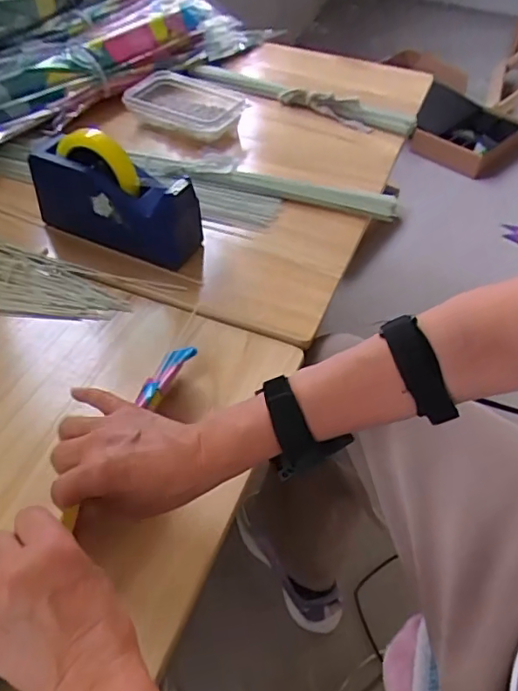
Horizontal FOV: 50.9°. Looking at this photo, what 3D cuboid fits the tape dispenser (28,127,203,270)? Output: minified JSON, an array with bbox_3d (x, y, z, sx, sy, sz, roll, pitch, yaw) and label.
[{"bbox_3d":[-0.173,-0.182,0.662,0.204,0.128,0.070,23,51,15],"label":"tape dispenser"}]

